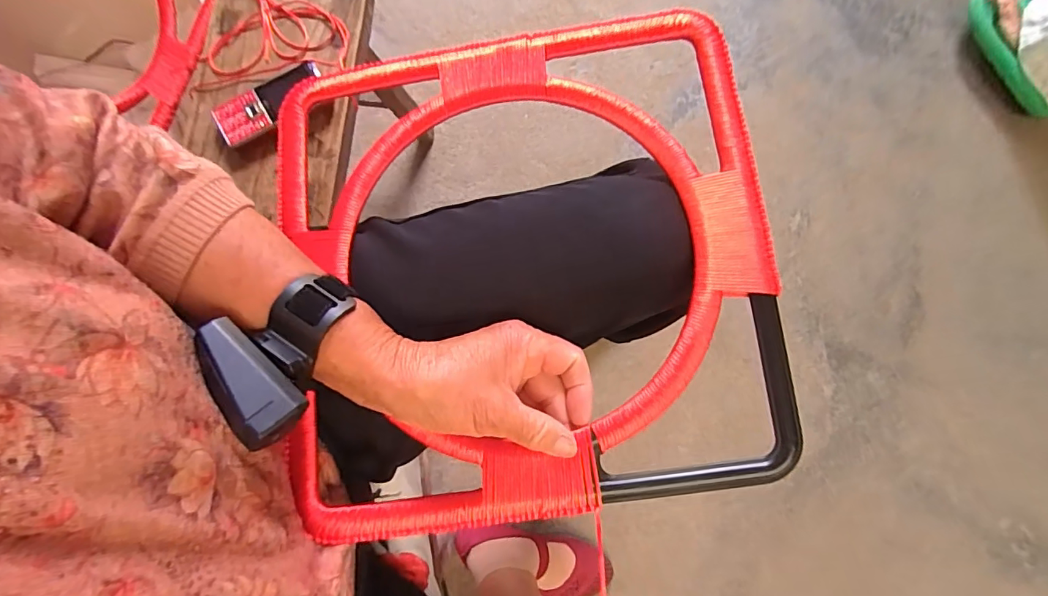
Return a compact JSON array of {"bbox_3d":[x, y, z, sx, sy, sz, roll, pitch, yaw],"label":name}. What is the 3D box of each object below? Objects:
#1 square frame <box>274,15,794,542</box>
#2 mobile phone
[{"bbox_3d":[-0.003,-0.025,0.333,0.326,0.021,0.336,-9,81,4],"label":"square frame"},{"bbox_3d":[-0.296,-0.228,0.569,0.129,0.012,0.055,-32,83,-7],"label":"mobile phone"}]

